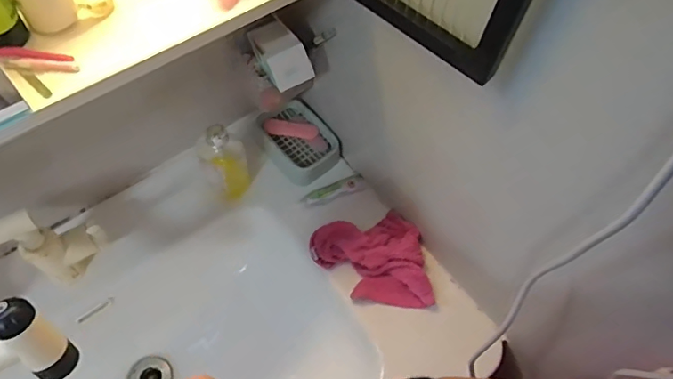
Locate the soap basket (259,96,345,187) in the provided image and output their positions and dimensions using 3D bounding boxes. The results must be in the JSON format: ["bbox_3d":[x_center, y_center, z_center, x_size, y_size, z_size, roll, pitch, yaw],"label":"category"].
[{"bbox_3d":[-0.060,-0.072,0.754,0.095,0.046,0.129,-37,70,-21],"label":"soap basket"}]

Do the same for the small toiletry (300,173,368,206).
[{"bbox_3d":[-0.003,0.002,0.737,0.098,0.023,0.031,-24,66,-16],"label":"small toiletry"}]

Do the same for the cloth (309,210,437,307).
[{"bbox_3d":[0.046,0.091,0.673,0.154,0.035,0.131,-1,62,-5],"label":"cloth"}]

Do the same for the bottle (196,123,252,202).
[{"bbox_3d":[-0.147,-0.036,0.654,0.061,0.130,0.046,-20,65,-14],"label":"bottle"}]

